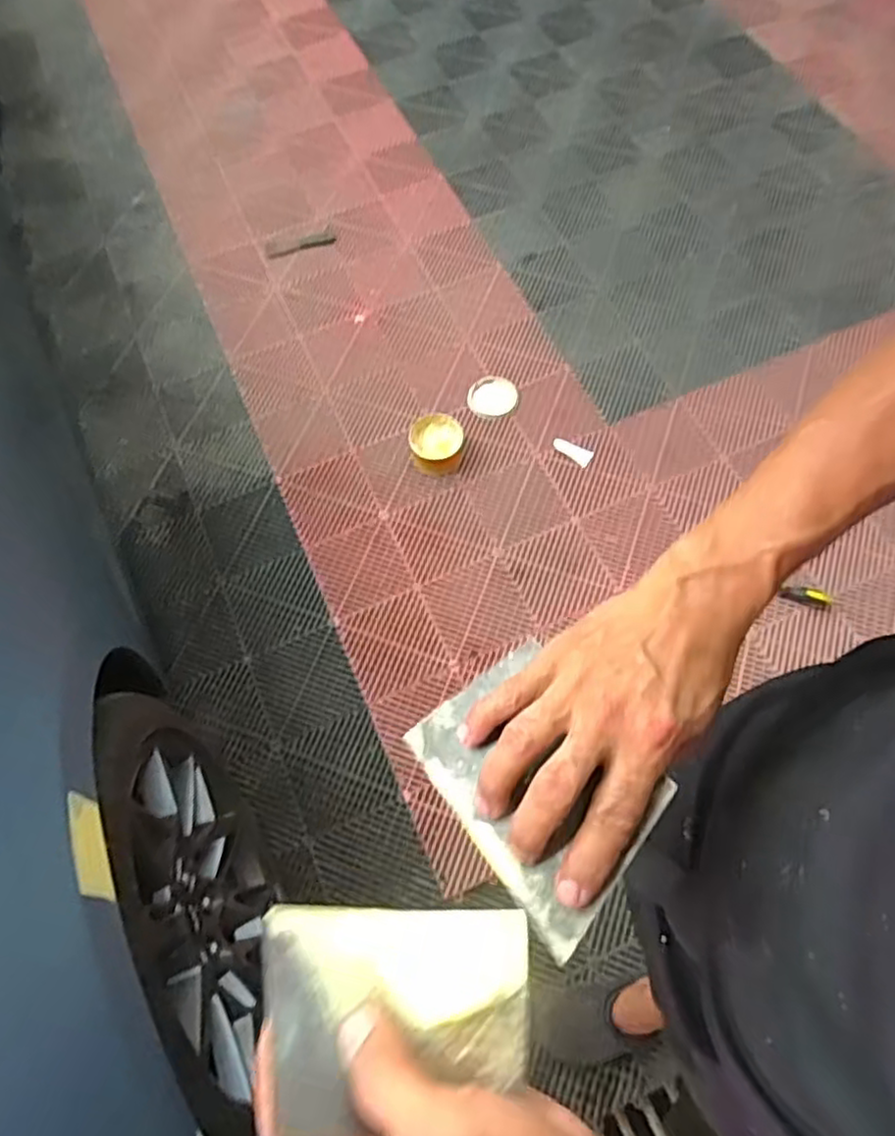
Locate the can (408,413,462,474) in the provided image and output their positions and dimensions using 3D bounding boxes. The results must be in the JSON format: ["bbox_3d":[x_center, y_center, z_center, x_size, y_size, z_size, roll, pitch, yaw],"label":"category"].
[{"bbox_3d":[-0.024,-0.299,1.618,0.133,0.080,0.124,-11,66,-3],"label":"can"}]

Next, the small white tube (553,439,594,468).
[{"bbox_3d":[0.301,-0.280,1.626,0.097,0.020,0.041,37,72,17],"label":"small white tube"}]

